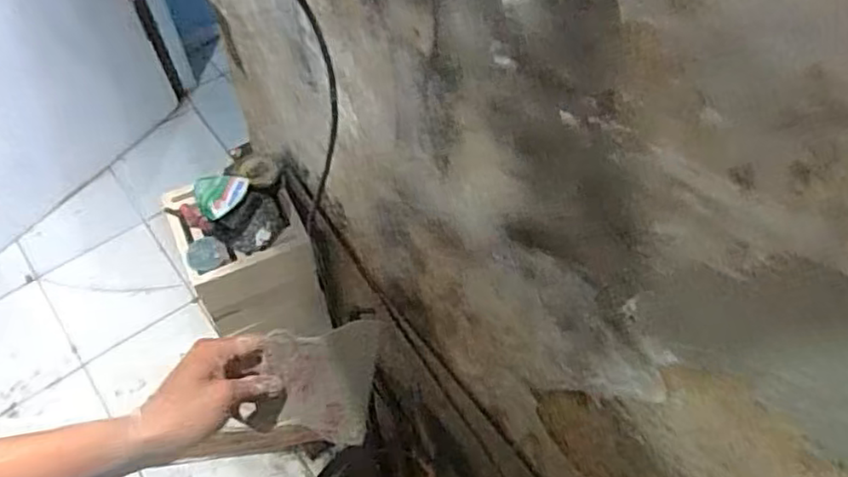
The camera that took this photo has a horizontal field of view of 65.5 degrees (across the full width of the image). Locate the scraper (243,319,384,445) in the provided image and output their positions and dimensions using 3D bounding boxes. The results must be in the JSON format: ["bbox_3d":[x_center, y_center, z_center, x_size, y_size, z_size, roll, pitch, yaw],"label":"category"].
[{"bbox_3d":[-0.101,0.136,0.624,0.104,0.014,0.124,7,99,-16],"label":"scraper"}]

